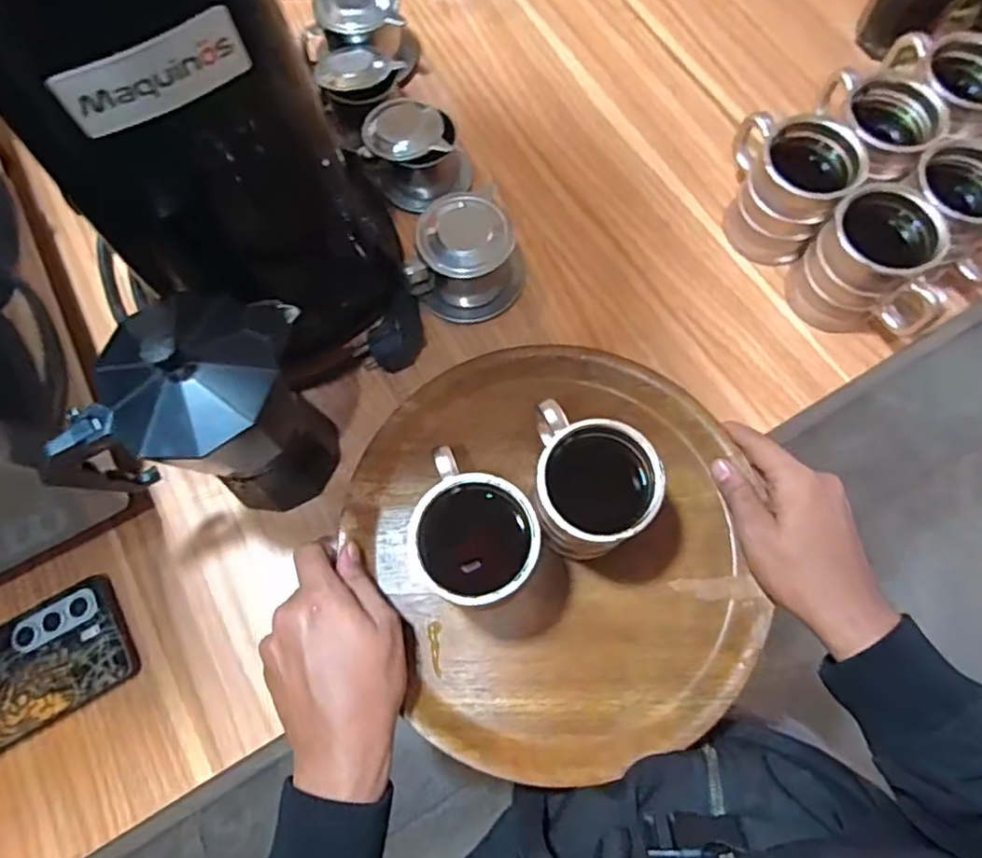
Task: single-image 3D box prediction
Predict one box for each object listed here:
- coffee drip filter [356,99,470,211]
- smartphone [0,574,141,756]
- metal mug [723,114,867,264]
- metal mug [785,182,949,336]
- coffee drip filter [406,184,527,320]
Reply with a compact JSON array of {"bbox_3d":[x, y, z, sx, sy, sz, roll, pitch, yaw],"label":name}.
[{"bbox_3d":[-0.063,-0.235,0.528,0.078,0.054,0.076,0,72,0],"label":"coffee drip filter"},{"bbox_3d":[-0.326,0.172,0.418,0.162,0.010,0.077,-31,74,-9],"label":"smartphone"},{"bbox_3d":[0.227,-0.192,0.497,0.095,0.091,0.076,30,74,10],"label":"metal mug"},{"bbox_3d":[0.289,-0.121,0.472,0.099,0.088,0.073,38,76,12],"label":"metal mug"},{"bbox_3d":[-0.018,-0.130,0.486,0.088,0.069,0.069,11,72,4],"label":"coffee drip filter"}]

